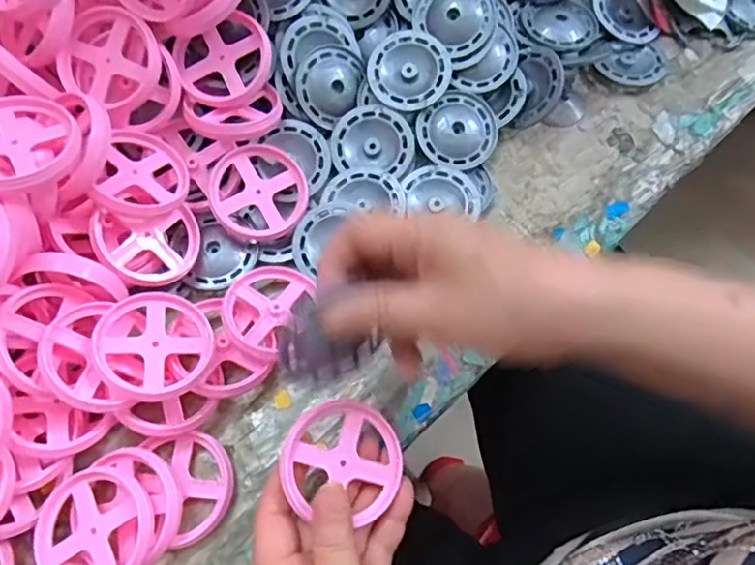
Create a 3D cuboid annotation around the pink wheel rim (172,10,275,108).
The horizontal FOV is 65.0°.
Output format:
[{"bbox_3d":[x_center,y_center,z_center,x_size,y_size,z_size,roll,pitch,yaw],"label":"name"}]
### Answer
[{"bbox_3d":[-0.099,-0.145,0.394,0.062,0.016,0.051,-26,89,2],"label":"pink wheel rim"}]

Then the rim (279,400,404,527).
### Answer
[{"bbox_3d":[-0.017,0.094,0.310,0.061,0.007,0.062,4,79,-19],"label":"rim"}]

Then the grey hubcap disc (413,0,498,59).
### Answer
[{"bbox_3d":[0.057,-0.191,0.422,0.055,0.011,0.055,-1,86,12],"label":"grey hubcap disc"}]

